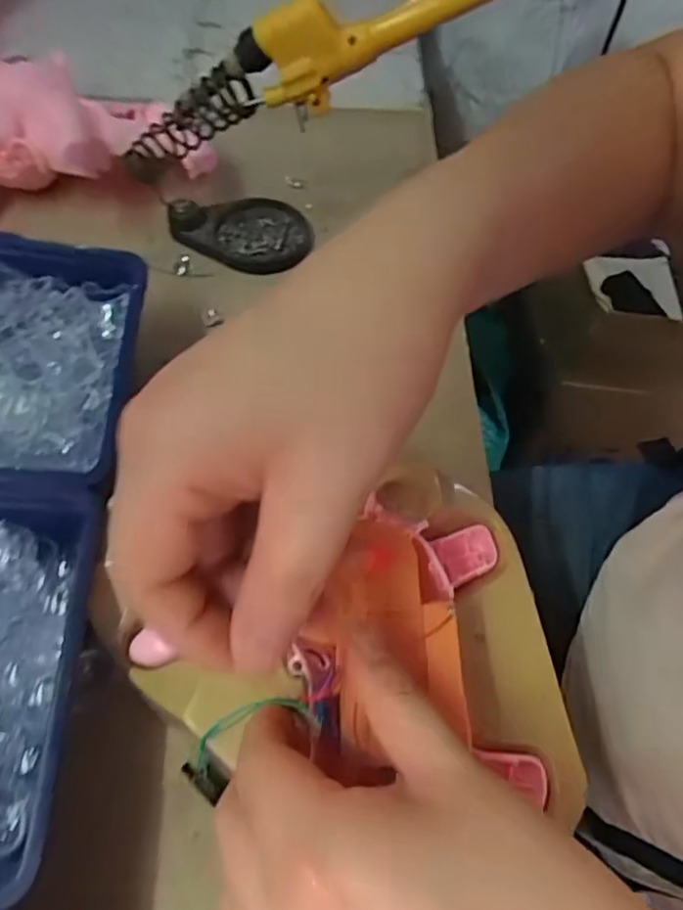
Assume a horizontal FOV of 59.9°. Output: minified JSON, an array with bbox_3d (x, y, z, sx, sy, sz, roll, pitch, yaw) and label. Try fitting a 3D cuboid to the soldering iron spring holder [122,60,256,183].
[{"bbox_3d":[-0.096,-0.197,0.355,0.103,0.028,0.030,-13,51,34],"label":"soldering iron spring holder"}]

